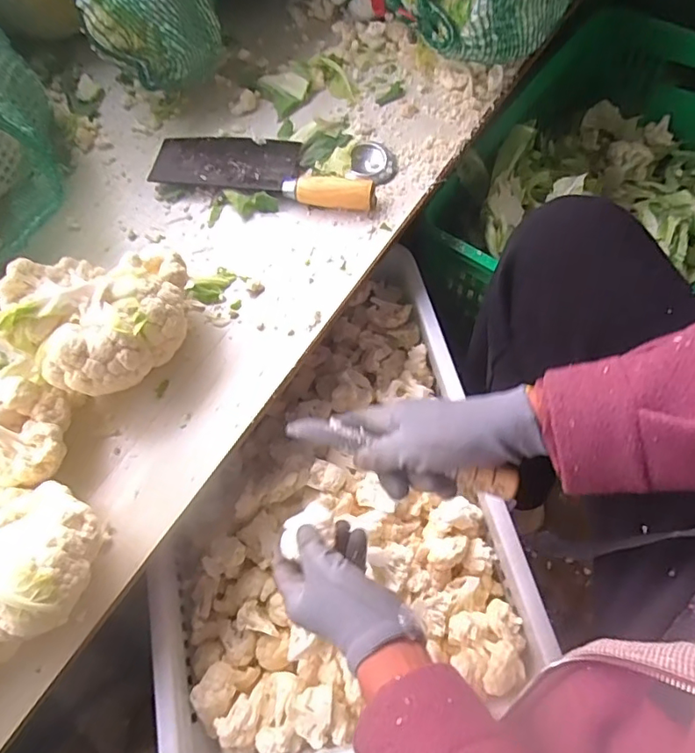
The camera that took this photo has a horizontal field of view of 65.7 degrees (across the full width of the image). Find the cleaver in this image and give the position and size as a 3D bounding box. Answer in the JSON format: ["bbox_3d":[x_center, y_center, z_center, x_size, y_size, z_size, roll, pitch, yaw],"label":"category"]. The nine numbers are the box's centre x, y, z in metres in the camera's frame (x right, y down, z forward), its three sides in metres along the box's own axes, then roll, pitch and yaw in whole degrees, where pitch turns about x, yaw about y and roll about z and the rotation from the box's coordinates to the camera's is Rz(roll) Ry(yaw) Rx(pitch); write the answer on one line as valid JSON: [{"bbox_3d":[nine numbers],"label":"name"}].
[{"bbox_3d":[-0.095,-0.250,0.622,0.266,0.032,0.090,10,66,10],"label":"cleaver"}]

